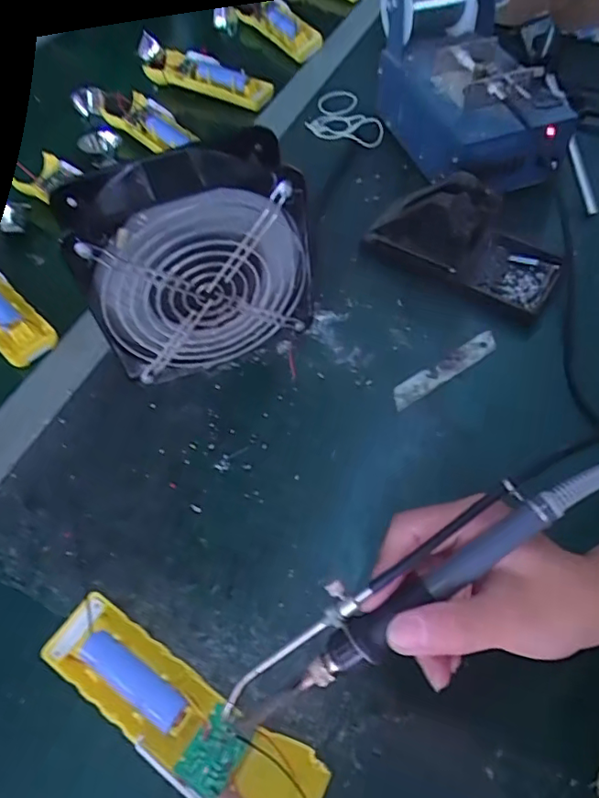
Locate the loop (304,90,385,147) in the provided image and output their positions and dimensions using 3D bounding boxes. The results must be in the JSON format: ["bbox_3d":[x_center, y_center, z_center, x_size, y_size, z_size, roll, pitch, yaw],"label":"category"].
[{"bbox_3d":[0.042,-0.303,0.604,0.069,0.013,0.113,-21,56,-11],"label":"loop"}]

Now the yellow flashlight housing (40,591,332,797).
[{"bbox_3d":[-0.064,0.158,0.286,0.163,0.016,0.042,25,59,22],"label":"yellow flashlight housing"}]

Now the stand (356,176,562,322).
[{"bbox_3d":[0.134,-0.133,0.453,0.156,0.073,0.076,24,60,20],"label":"stand"}]

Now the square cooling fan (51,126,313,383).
[{"bbox_3d":[-0.069,-0.088,0.388,0.146,0.152,0.055,-19,55,-8],"label":"square cooling fan"}]

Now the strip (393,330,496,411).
[{"bbox_3d":[0.110,-0.023,0.421,0.097,0.004,0.017,-31,67,-14],"label":"strip"}]

